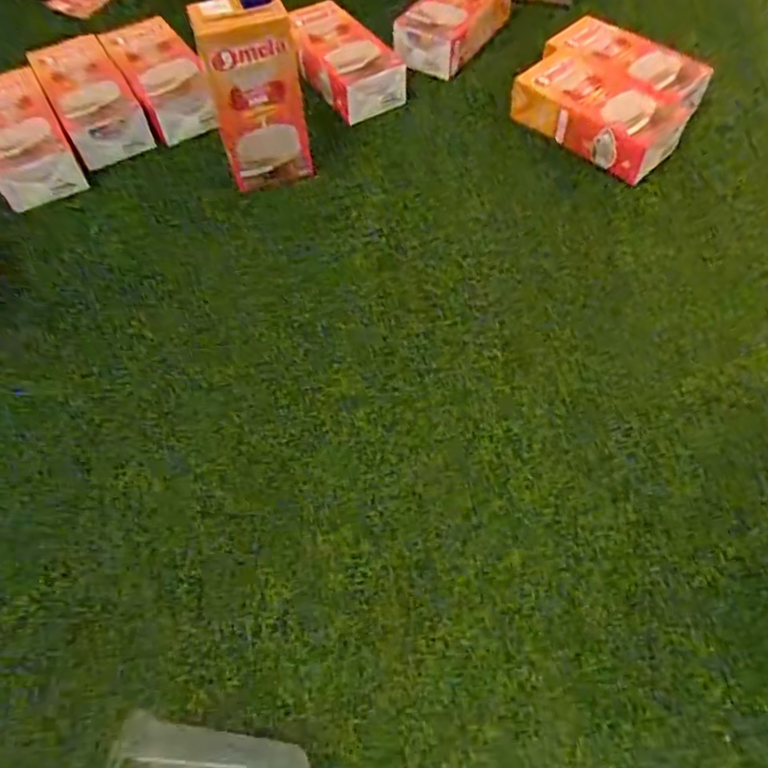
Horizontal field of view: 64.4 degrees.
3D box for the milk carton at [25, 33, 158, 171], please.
[{"bbox_3d":[-0.381,-0.370,0.801,0.095,0.071,0.190,-27,63,-15],"label":"milk carton"}]

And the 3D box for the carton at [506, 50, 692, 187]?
[{"bbox_3d":[0.269,-0.337,0.778,0.195,0.068,0.104,38,66,20],"label":"carton"}]

